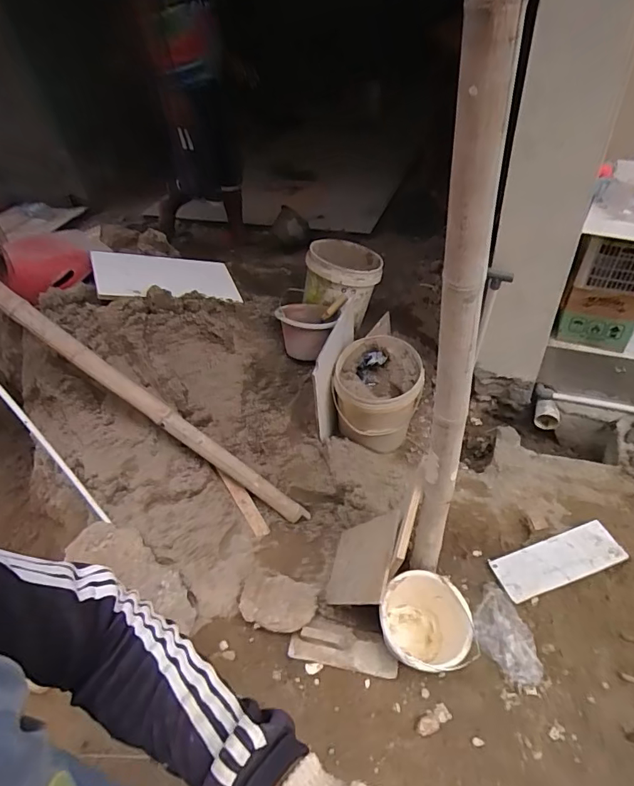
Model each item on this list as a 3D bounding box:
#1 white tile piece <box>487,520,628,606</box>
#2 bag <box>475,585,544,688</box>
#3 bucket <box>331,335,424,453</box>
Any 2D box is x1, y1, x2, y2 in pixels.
[{"bbox_3d":[0.796,0.552,1.575,0.425,0.019,0.150,-15,41,-9],"label":"white tile piece"},{"bbox_3d":[0.569,0.730,1.443,0.162,0.032,0.273,-20,42,-14],"label":"bag"},{"bbox_3d":[0.250,0.019,1.924,0.328,0.337,0.358,5,45,13],"label":"bucket"}]

